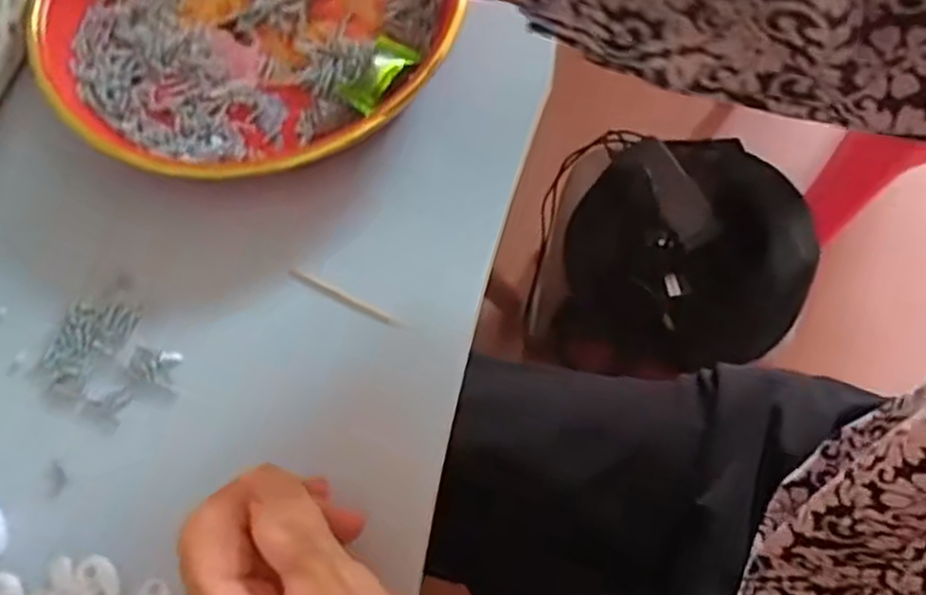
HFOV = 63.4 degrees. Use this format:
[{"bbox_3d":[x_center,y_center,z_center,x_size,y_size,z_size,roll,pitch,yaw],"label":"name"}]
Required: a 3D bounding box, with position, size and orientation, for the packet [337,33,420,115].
[{"bbox_3d":[-0.043,-0.113,0.376,0.022,0.011,0.050,23,68,11],"label":"packet"}]

